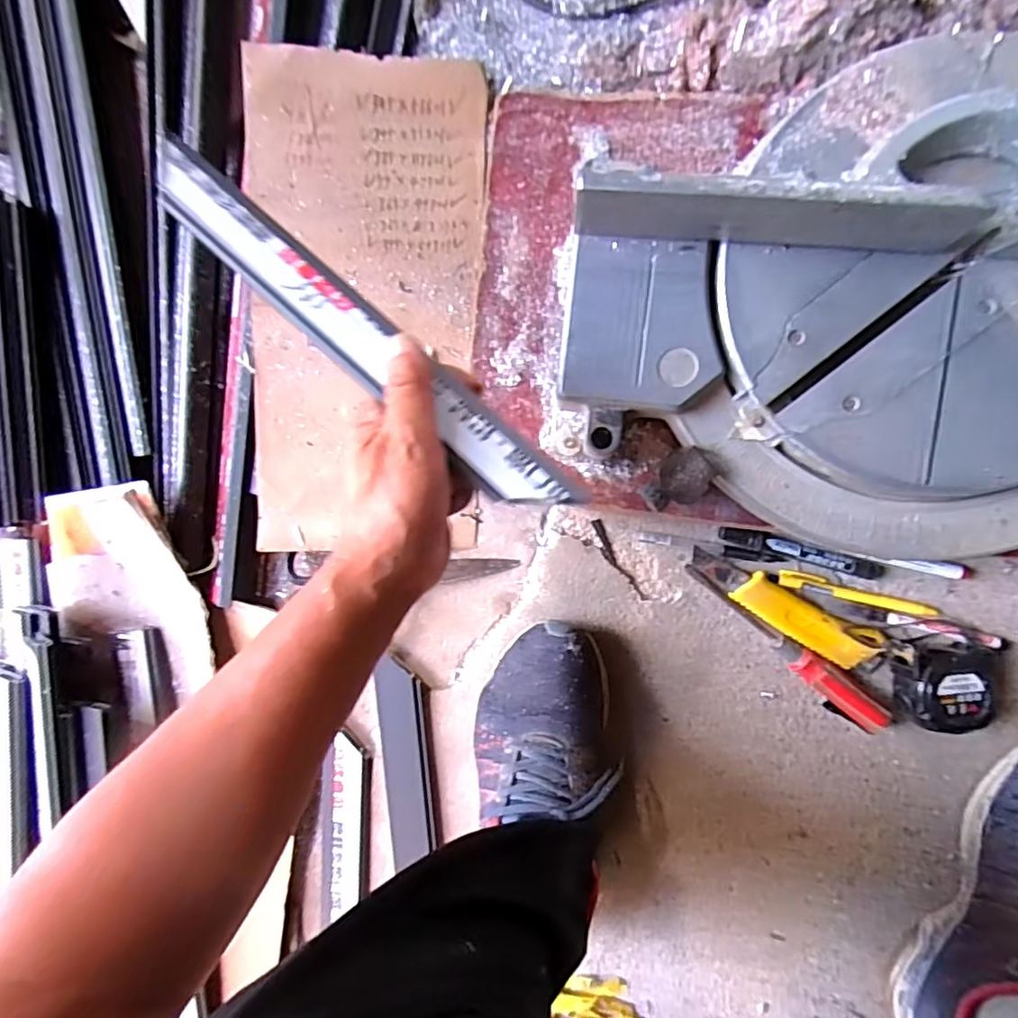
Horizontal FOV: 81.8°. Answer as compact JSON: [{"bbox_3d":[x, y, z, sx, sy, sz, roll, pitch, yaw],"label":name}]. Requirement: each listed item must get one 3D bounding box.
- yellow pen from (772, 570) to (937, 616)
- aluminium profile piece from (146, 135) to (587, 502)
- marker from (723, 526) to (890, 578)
[{"bbox_3d":[0.286,0.070,0.491,0.135,0.014,0.014,13,97,7],"label":"yellow pen"},{"bbox_3d":[-0.097,-0.108,0.351,0.330,0.026,0.039,41,99,7],"label":"aluminium profile piece"},{"bbox_3d":[0.244,0.037,0.486,0.136,0.017,0.016,16,97,6],"label":"marker"}]

